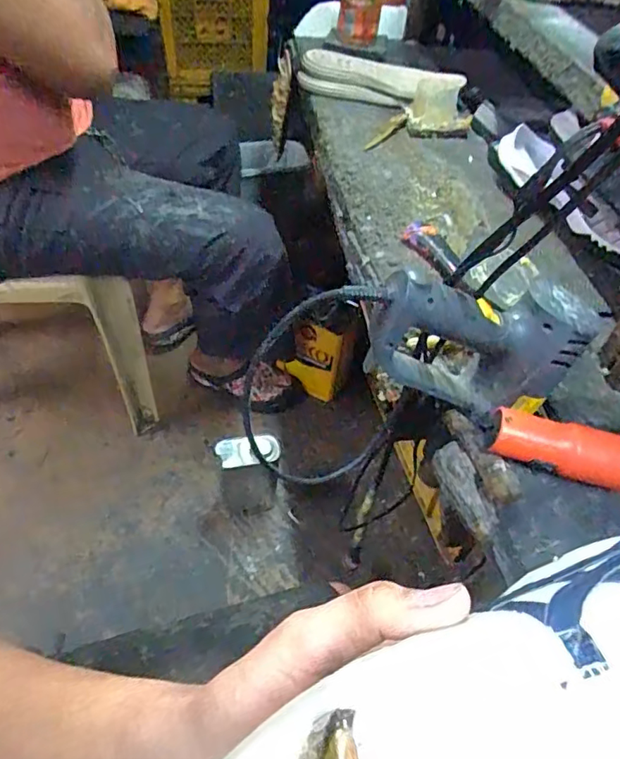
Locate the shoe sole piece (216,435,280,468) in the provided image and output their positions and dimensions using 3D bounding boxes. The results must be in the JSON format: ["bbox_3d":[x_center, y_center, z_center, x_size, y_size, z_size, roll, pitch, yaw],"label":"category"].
[{"bbox_3d":[-0.110,0.130,0.960,0.110,0.027,0.055,-4,52,-8],"label":"shoe sole piece"}]

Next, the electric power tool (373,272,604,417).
[{"bbox_3d":[0.145,-0.029,0.465,0.187,0.136,0.067,-10,53,-13],"label":"electric power tool"}]

